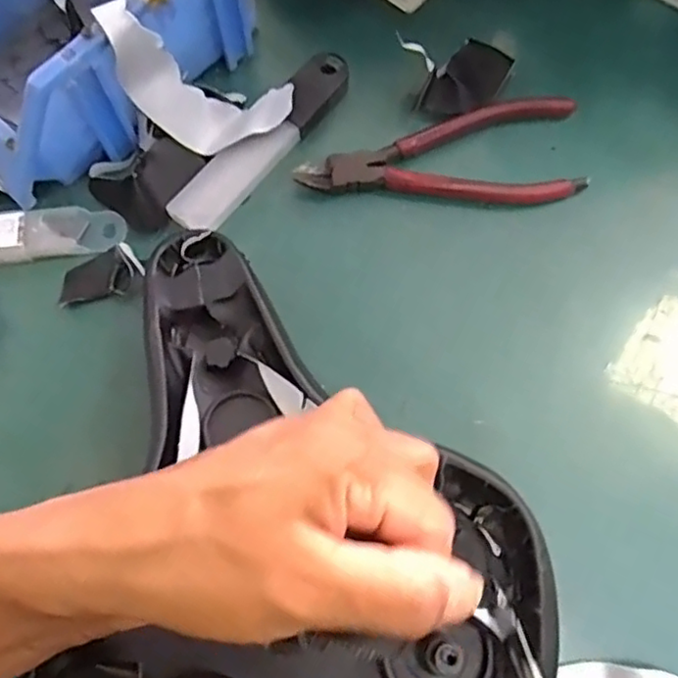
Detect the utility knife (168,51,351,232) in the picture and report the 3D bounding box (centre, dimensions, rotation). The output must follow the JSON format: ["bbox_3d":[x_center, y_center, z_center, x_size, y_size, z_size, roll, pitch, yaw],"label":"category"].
[{"bbox_3d":[-0.039,-0.107,0.349,0.026,0.015,0.128,37,76,11],"label":"utility knife"}]

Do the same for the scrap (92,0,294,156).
[{"bbox_3d":[-0.067,-0.125,0.322,0.083,0.070,0.038,-1,72,-1],"label":"scrap"}]

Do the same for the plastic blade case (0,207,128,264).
[{"bbox_3d":[-0.176,-0.051,0.332,0.125,0.012,0.026,-5,72,-2],"label":"plastic blade case"}]

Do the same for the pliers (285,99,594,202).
[{"bbox_3d":[0.053,-0.100,0.350,0.149,0.019,0.055,-1,72,-1],"label":"pliers"}]

